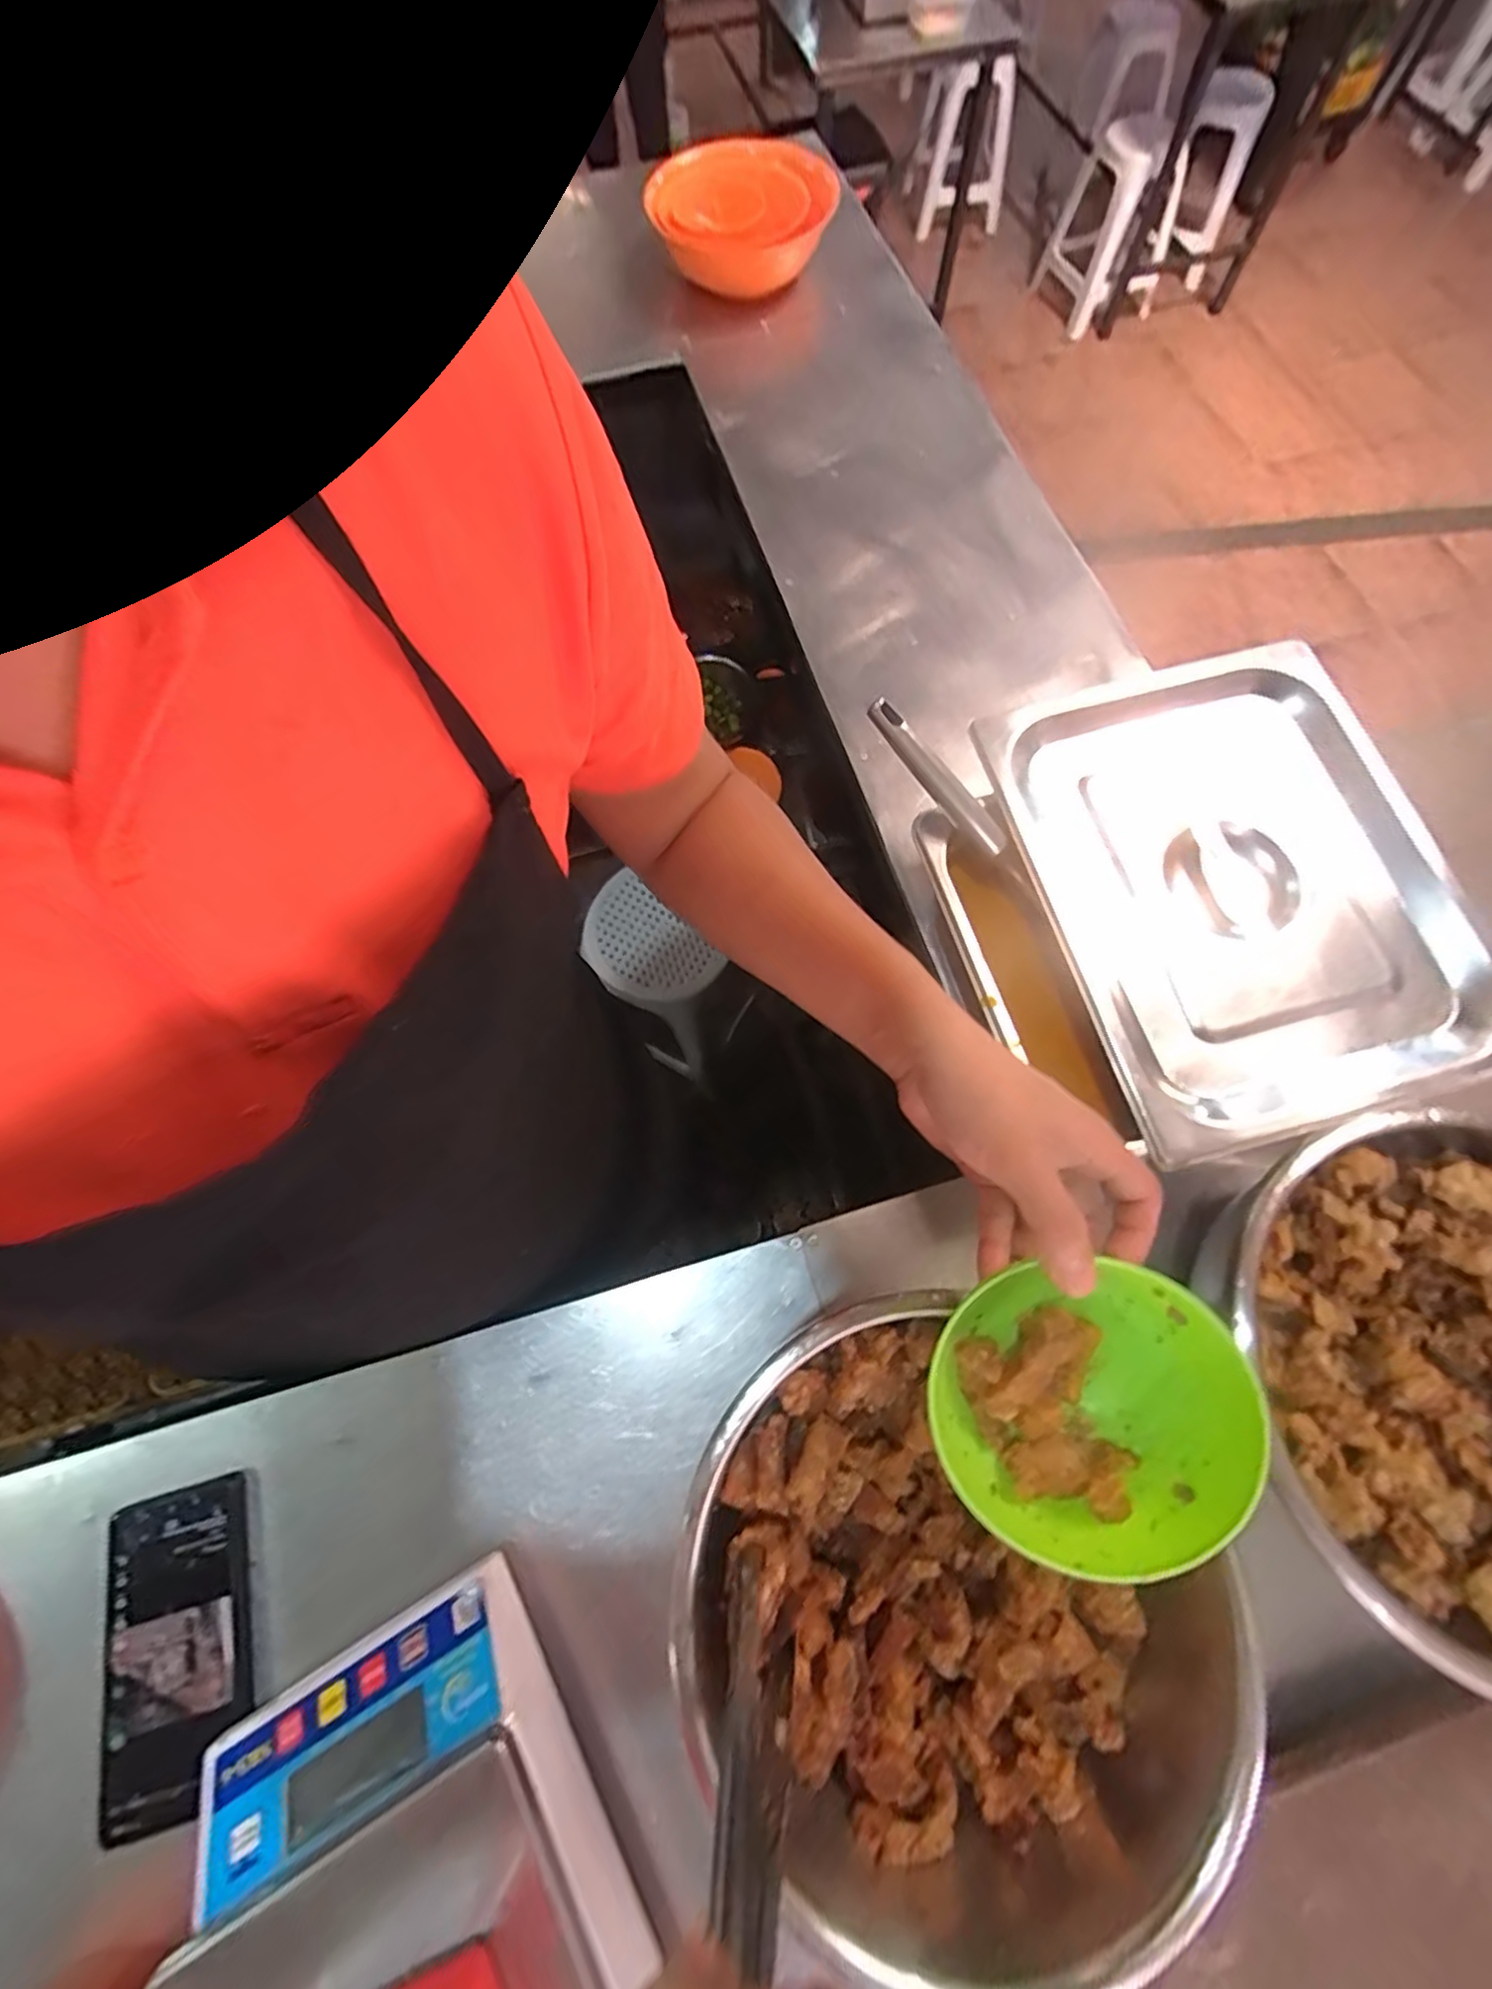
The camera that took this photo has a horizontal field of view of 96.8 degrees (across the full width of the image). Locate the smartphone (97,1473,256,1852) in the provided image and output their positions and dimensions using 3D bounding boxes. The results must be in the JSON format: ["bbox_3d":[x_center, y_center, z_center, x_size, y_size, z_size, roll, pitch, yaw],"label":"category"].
[{"bbox_3d":[-0.351,0.405,0.412,0.084,0.018,0.167,-17,72,-3],"label":"smartphone"}]

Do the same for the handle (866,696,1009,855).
[{"bbox_3d":[0.131,-0.146,0.450,0.131,0.015,0.018,43,77,-14],"label":"handle"}]

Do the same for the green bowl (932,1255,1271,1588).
[{"bbox_3d":[0.157,0.189,0.301,0.132,0.050,0.132,-4,73,12],"label":"green bowl"}]

